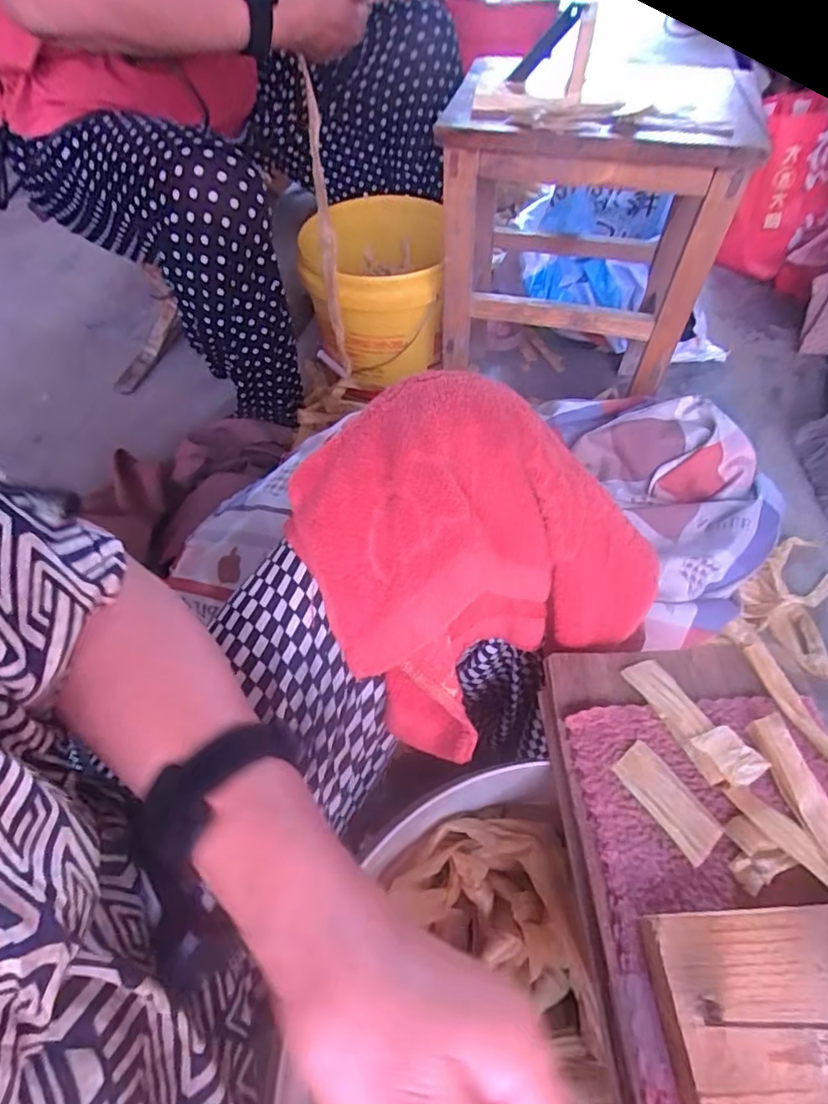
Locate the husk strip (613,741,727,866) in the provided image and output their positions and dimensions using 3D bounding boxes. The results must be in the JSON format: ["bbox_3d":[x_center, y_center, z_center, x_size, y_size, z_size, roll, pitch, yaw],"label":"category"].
[{"bbox_3d":[0.136,0.132,0.312,0.025,0.005,0.059,-29,58,-18],"label":"husk strip"}]

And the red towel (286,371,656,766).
[{"bbox_3d":[0.034,-0.011,0.351,0.199,0.129,0.174,-33,59,-20],"label":"red towel"}]

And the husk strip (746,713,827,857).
[{"bbox_3d":[0.209,0.130,0.309,0.018,0.008,0.086,-11,54,-6],"label":"husk strip"}]

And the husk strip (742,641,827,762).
[{"bbox_3d":[0.226,0.094,0.335,0.015,0.011,0.097,-17,55,-10],"label":"husk strip"}]

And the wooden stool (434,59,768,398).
[{"bbox_3d":[0.218,-0.434,0.768,0.332,0.324,0.263,11,55,10],"label":"wooden stool"}]

